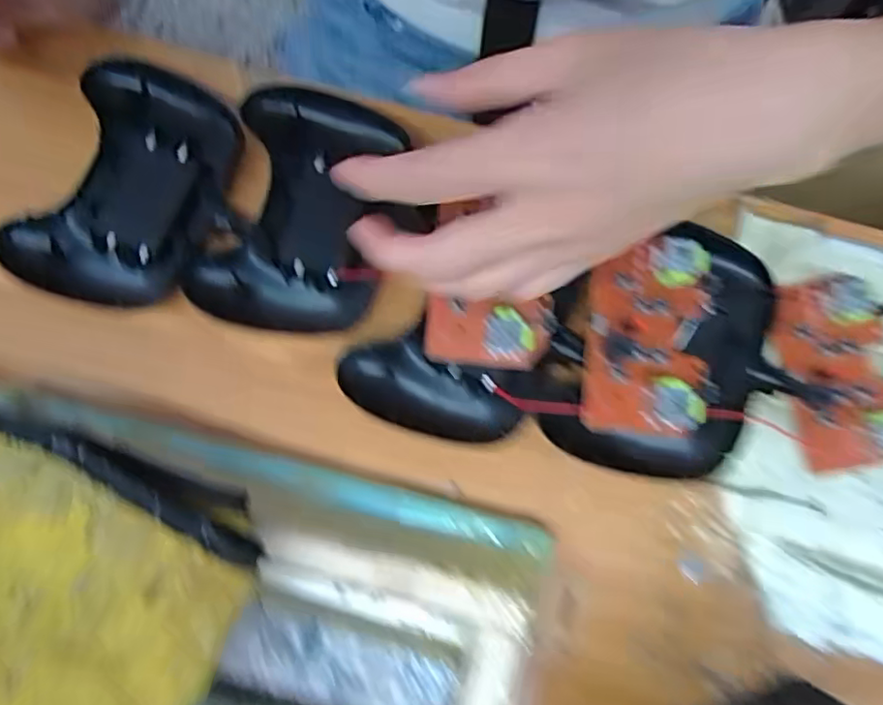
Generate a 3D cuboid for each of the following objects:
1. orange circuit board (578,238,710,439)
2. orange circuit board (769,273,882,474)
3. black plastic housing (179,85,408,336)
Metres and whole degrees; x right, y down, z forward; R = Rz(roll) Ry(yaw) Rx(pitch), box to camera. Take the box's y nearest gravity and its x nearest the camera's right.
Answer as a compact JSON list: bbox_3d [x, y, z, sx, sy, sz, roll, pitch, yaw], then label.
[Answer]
[{"bbox_3d":[0.092,-0.007,0.267,0.053,0.021,0.086,7,80,1],"label":"orange circuit board"},{"bbox_3d":[0.189,0.008,0.282,0.061,0.015,0.091,-11,80,-2],"label":"orange circuit board"},{"bbox_3d":[-0.068,-0.069,0.296,0.086,0.020,0.120,17,80,3],"label":"black plastic housing"}]

